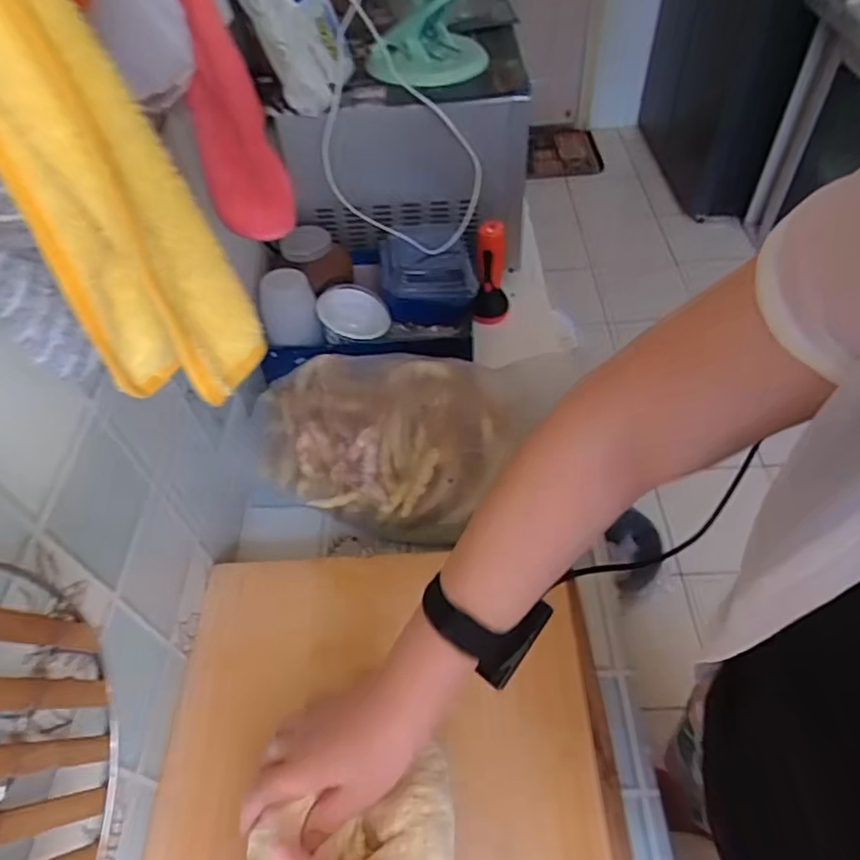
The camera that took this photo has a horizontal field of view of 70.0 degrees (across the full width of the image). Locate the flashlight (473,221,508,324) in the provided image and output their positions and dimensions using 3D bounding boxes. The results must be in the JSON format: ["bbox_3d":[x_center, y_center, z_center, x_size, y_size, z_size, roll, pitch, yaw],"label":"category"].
[{"bbox_3d":[0.089,-0.223,0.886,0.046,0.146,0.067,3,51,7],"label":"flashlight"}]

